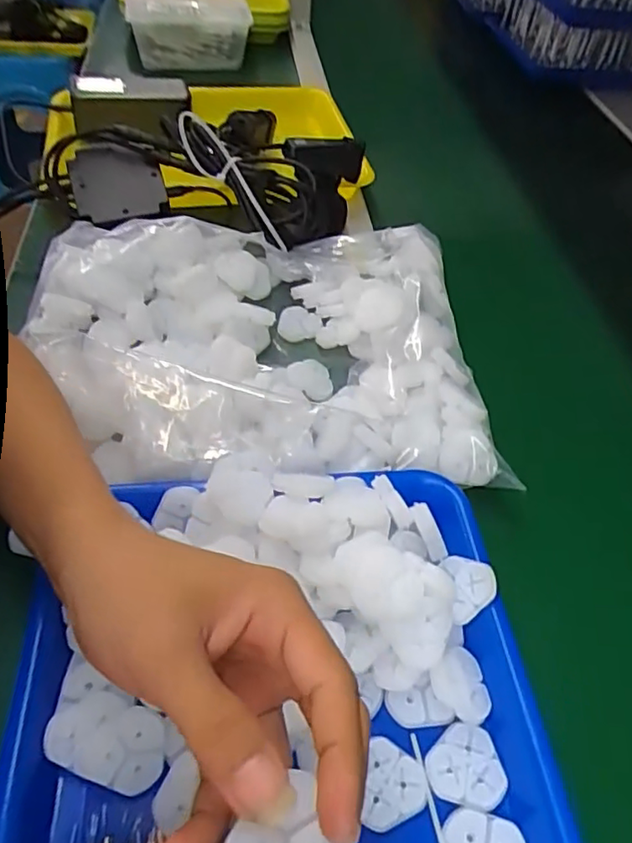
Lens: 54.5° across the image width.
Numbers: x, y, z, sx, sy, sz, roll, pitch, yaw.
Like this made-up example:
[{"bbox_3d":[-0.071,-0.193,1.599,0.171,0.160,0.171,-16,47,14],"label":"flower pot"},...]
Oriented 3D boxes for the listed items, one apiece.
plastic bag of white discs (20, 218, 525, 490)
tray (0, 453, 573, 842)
[{"bbox_3d":[-0.050,-0.058,0.462,0.331,0.064,0.250,2,49,-4],"label":"plastic bag of white discs"},{"bbox_3d":[-0.012,0.161,0.270,0.247,0.049,0.321,-3,49,-8],"label":"tray"}]

